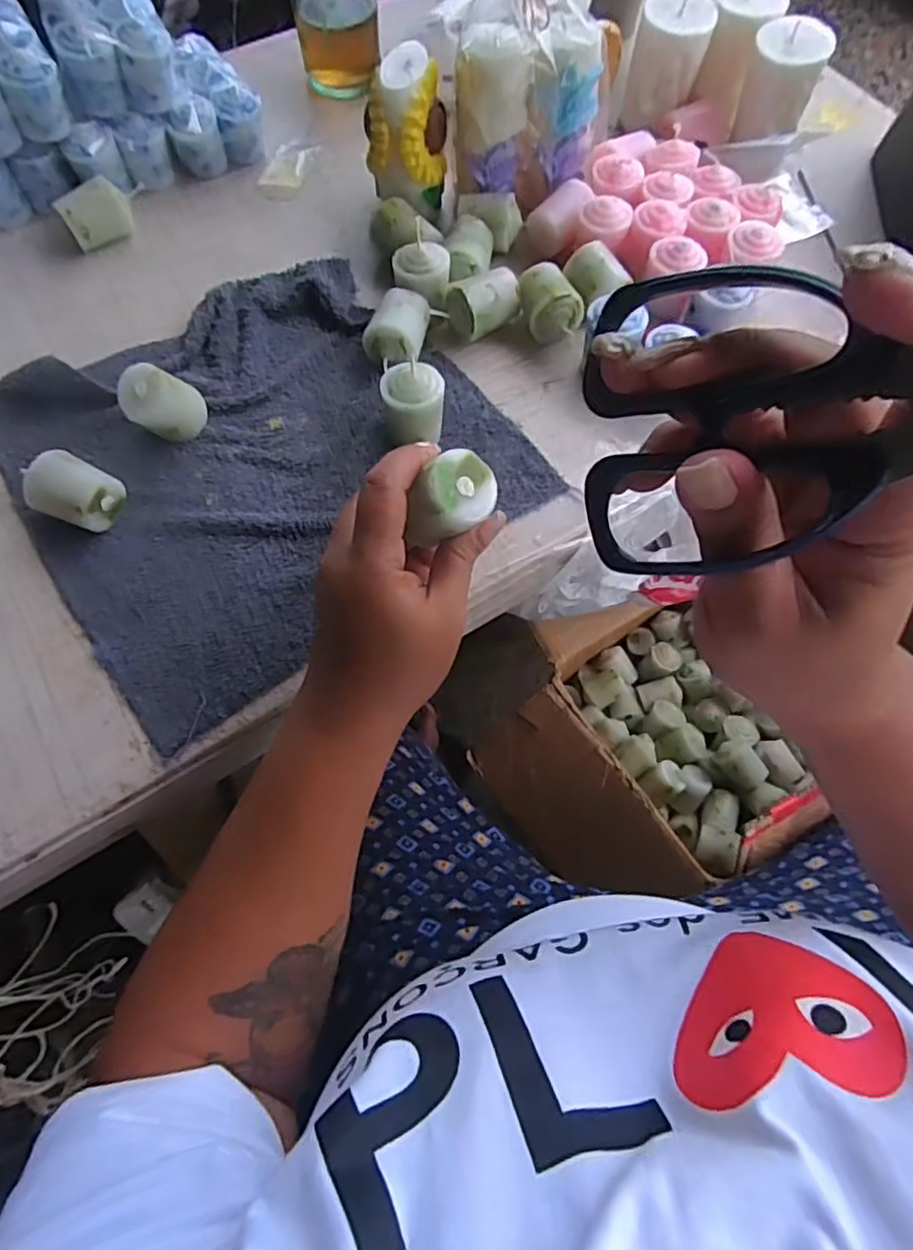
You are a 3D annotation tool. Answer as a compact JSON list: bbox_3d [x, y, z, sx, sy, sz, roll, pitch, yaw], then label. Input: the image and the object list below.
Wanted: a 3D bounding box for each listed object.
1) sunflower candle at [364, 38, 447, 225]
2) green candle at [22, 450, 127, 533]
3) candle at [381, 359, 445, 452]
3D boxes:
[{"bbox_3d":[-0.035,-0.348,0.463,0.055,0.099,0.045,-4,67,-2],"label":"sunflower candle"},{"bbox_3d":[-0.223,-0.076,0.375,0.038,0.041,0.034,23,68,9],"label":"green candle"},{"bbox_3d":[-0.026,-0.132,0.395,0.037,0.050,0.032,-8,67,-4],"label":"candle"}]

